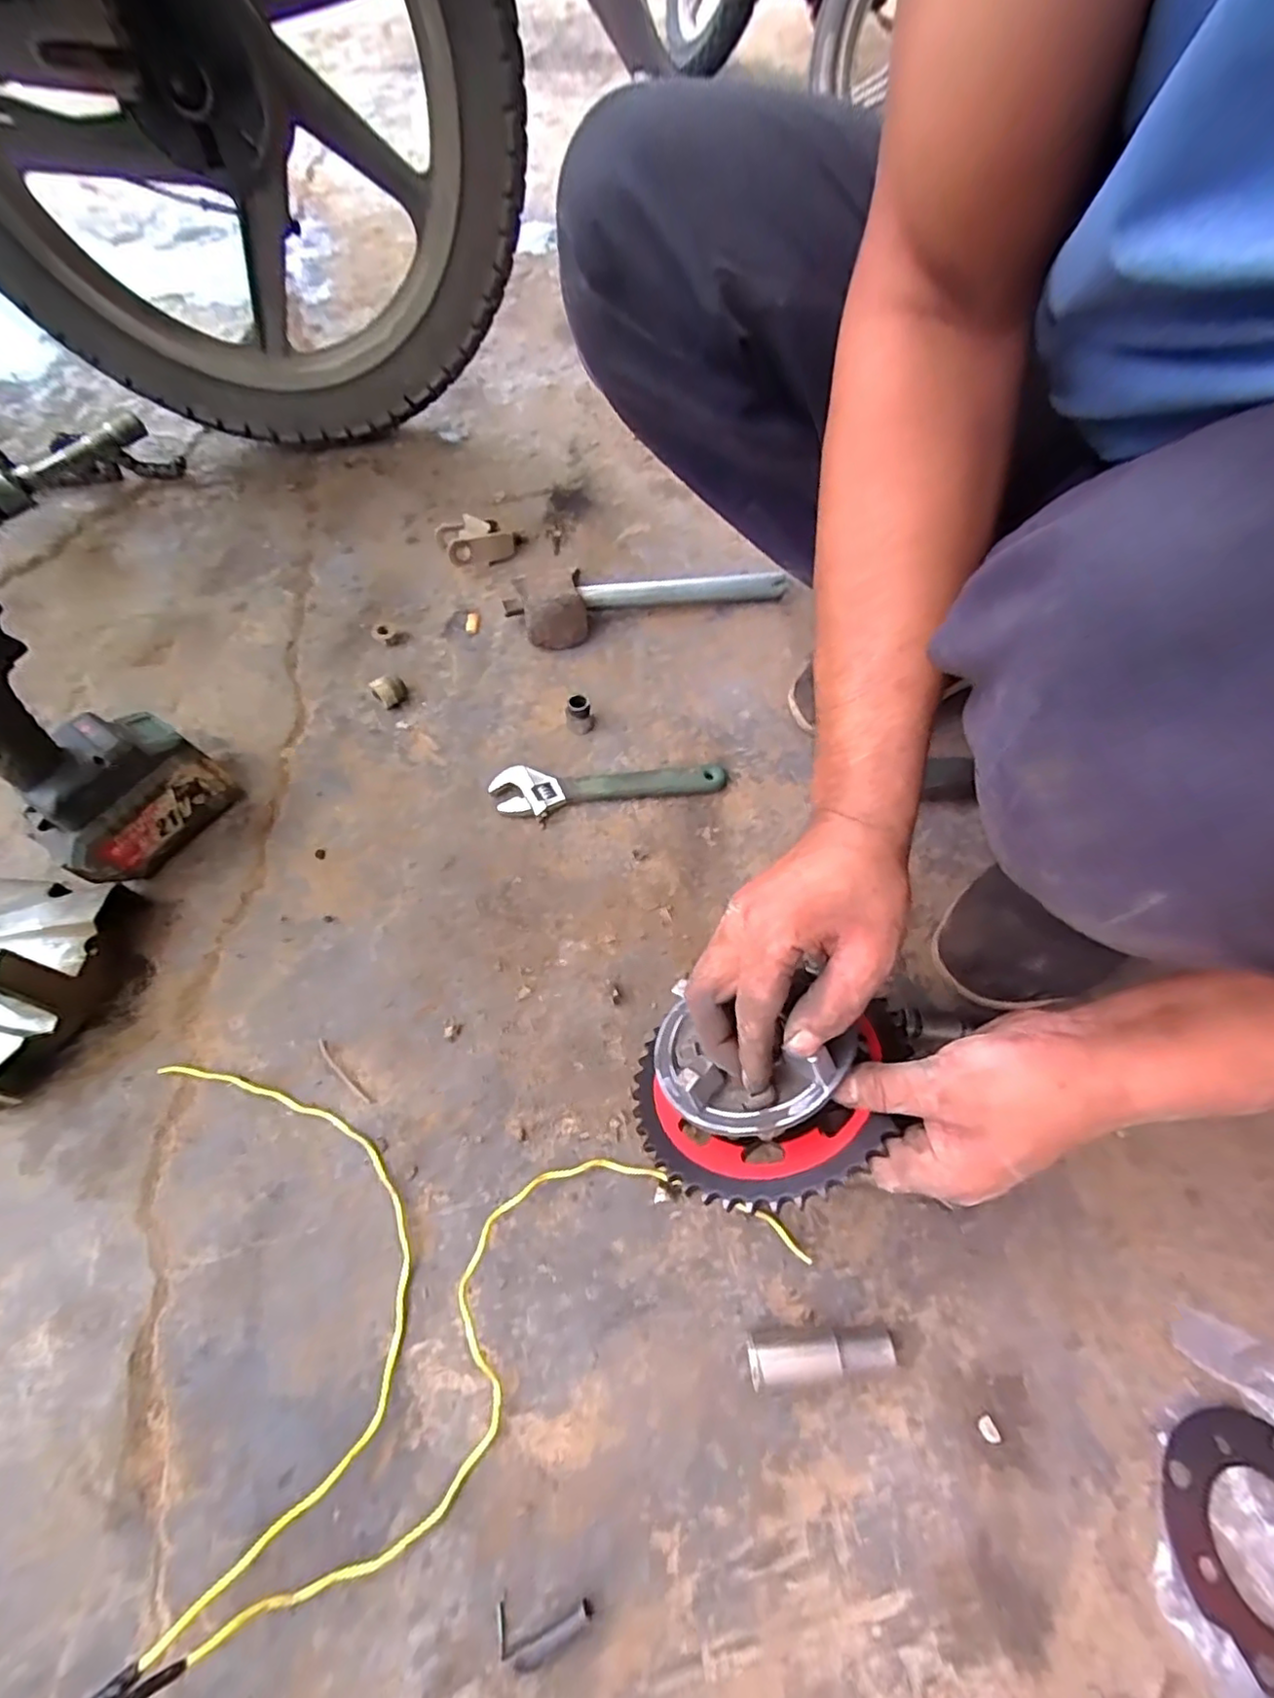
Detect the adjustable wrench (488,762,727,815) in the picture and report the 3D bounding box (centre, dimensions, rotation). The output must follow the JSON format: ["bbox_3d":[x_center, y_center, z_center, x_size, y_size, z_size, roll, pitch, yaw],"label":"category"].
[{"bbox_3d":[-0.023,-0.053,0.535,0.197,0.018,0.042,-4,61,-1],"label":"adjustable wrench"}]

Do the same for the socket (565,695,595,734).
[{"bbox_3d":[-0.052,-0.121,0.567,0.025,0.030,0.020,-7,61,-3],"label":"socket"}]

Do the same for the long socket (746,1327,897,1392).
[{"bbox_3d":[0.101,0.276,0.342,0.078,0.018,0.022,-7,61,-3],"label":"long socket"}]

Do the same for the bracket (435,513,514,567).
[{"bbox_3d":[-0.178,-0.337,0.682,0.071,0.035,0.050,-30,64,-15],"label":"bracket"}]

